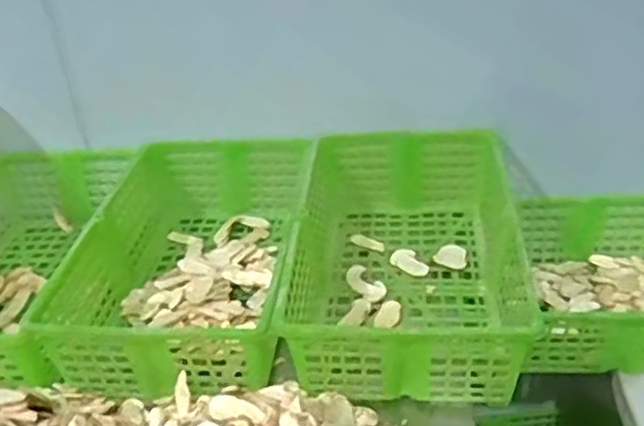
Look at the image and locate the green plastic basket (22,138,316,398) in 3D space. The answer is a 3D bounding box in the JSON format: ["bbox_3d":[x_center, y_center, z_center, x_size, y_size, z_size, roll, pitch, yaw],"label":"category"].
[{"bbox_3d":[-0.128,0.045,0.710,0.217,0.103,0.334,0,33,8],"label":"green plastic basket"}]

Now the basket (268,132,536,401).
[{"bbox_3d":[0.088,0.036,0.689,0.225,0.093,0.344,-1,33,7],"label":"basket"}]

